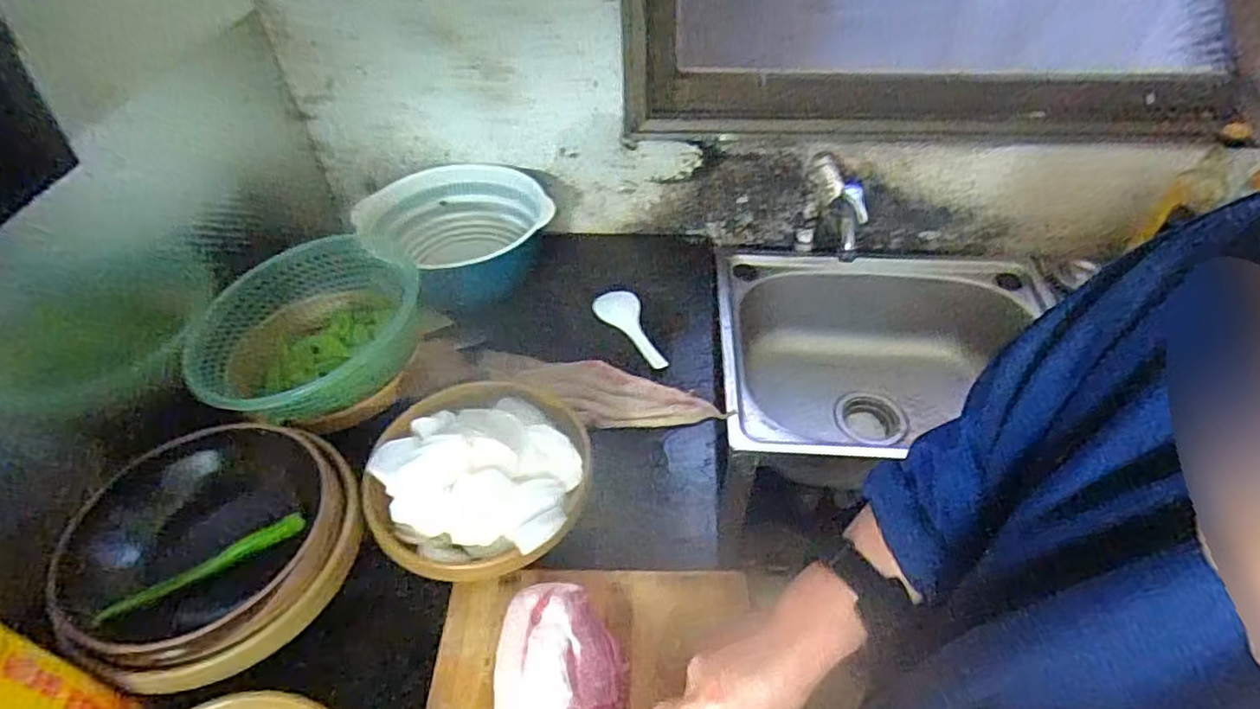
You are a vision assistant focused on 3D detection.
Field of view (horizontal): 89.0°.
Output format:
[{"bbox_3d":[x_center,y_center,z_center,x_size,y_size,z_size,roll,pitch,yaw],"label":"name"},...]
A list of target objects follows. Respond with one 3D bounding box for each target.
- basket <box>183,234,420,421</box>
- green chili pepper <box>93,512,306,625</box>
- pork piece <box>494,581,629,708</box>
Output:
[{"bbox_3d":[-0.381,-0.022,0.760,0.229,0.086,0.252,-10,46,-8],"label":"basket"},{"bbox_3d":[-0.383,0.192,0.584,0.163,0.032,0.015,-33,53,-27],"label":"green chili pepper"},{"bbox_3d":[-0.059,0.268,0.545,0.108,0.047,0.157,-3,45,-1],"label":"pork piece"}]

